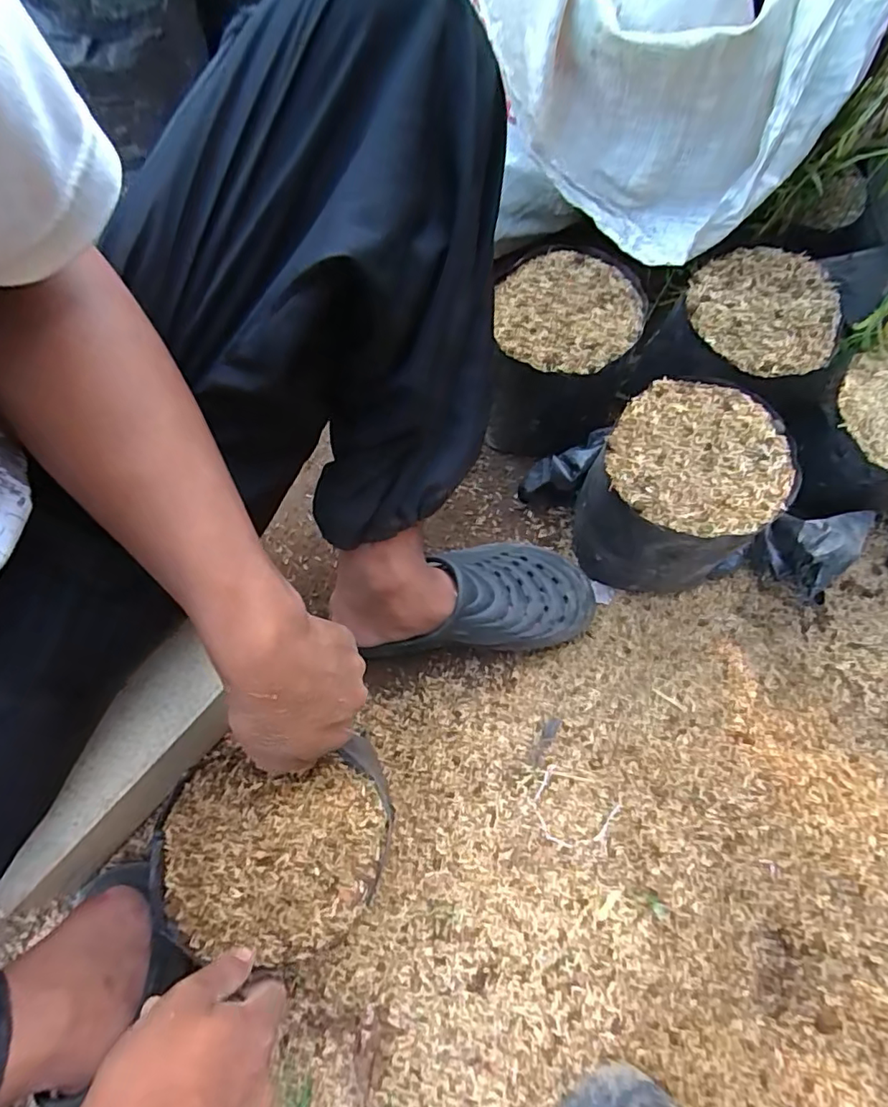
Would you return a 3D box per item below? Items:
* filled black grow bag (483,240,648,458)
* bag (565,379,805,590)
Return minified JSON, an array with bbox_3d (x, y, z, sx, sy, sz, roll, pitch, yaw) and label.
[{"bbox_3d":[0.125,-0.210,0.615,0.145,0.141,0.182,6,67,1],"label":"filled black grow bag"},{"bbox_3d":[0.225,-0.054,0.550,0.153,0.158,0.162,40,72,14],"label":"bag"}]

